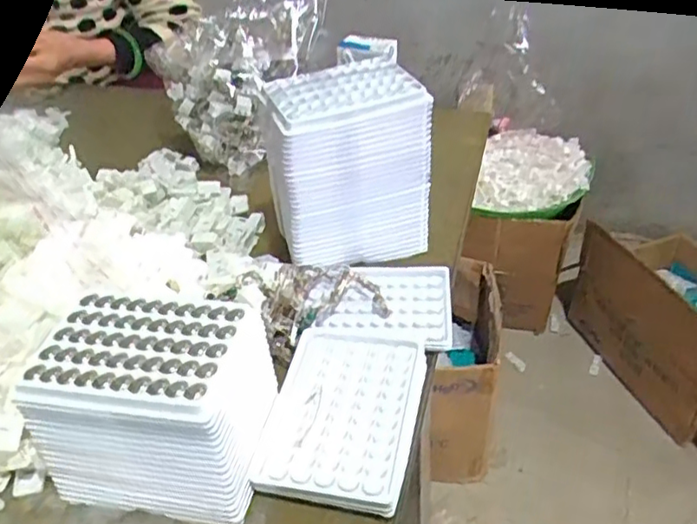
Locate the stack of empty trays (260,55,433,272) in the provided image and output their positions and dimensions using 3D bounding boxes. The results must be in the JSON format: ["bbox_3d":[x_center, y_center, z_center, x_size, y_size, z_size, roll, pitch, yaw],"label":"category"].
[{"bbox_3d":[-0.003,-0.089,0.578,0.139,0.149,0.098,-11,39,-9],"label":"stack of empty trays"}]

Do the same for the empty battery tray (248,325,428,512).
[{"bbox_3d":[-0.002,0.106,0.441,0.097,0.023,0.132,5,39,12],"label":"empty battery tray"}]

